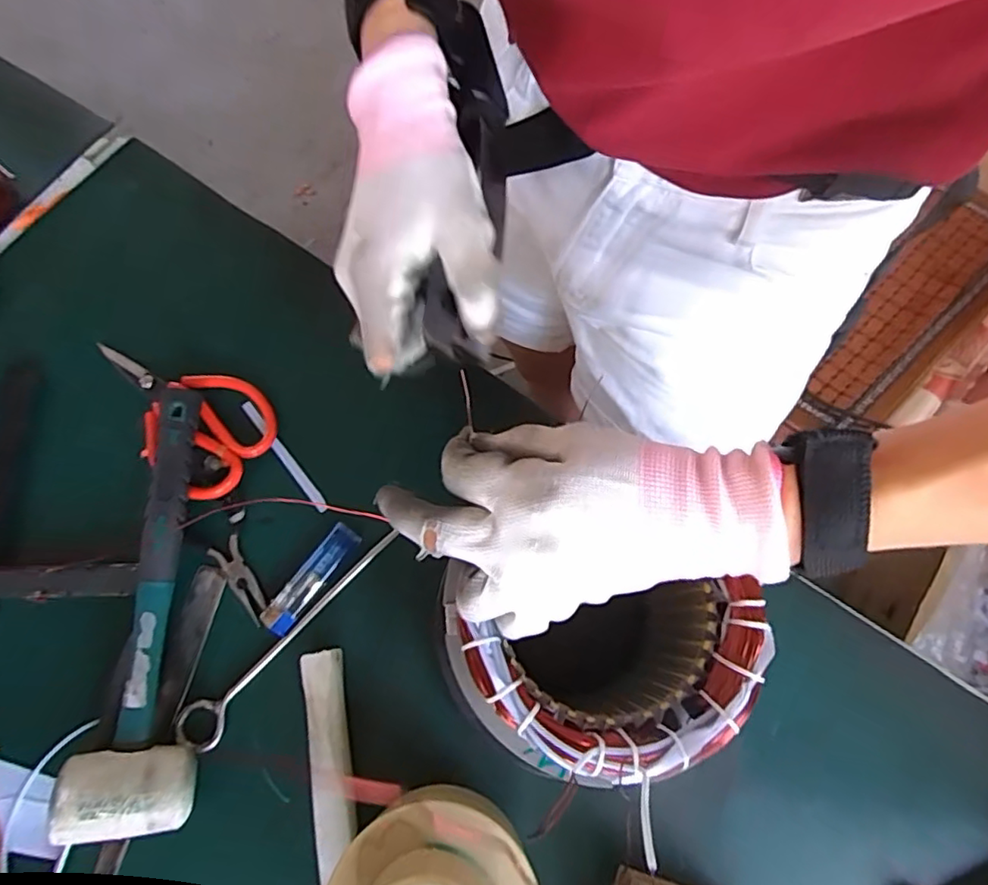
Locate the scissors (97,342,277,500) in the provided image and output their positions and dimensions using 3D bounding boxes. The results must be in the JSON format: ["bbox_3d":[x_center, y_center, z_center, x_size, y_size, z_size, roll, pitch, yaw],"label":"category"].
[{"bbox_3d":[-0.241,-0.030,0.457,0.152,0.014,0.089,37,75,9],"label":"scissors"}]

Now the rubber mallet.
[{"bbox_3d":[-0.235,0.099,0.398,0.063,0.057,0.283,-7,73,-4],"label":"rubber mallet"}]

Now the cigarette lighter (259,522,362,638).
[{"bbox_3d":[-0.131,0.096,0.426,0.021,0.008,0.086,36,75,9],"label":"cigarette lighter"}]

